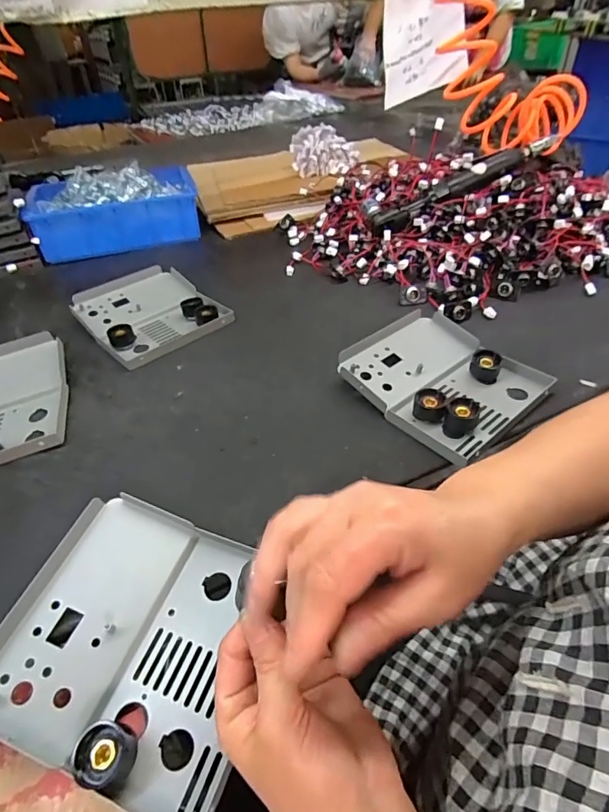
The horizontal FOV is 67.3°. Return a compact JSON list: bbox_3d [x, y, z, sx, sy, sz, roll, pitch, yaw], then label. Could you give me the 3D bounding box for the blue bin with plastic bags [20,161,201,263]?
[{"bbox_3d":[-0.353,-0.374,0.845,0.297,0.093,0.182,-14,41,-8],"label":"blue bin with plastic bags"}]

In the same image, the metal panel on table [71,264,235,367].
[{"bbox_3d":[-0.209,-0.129,0.614,0.152,0.027,0.183,-32,48,-28],"label":"metal panel on table"}]

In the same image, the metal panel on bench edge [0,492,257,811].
[{"bbox_3d":[-0.109,0.149,0.304,0.166,0.032,0.155,12,43,18],"label":"metal panel on bench edge"}]

